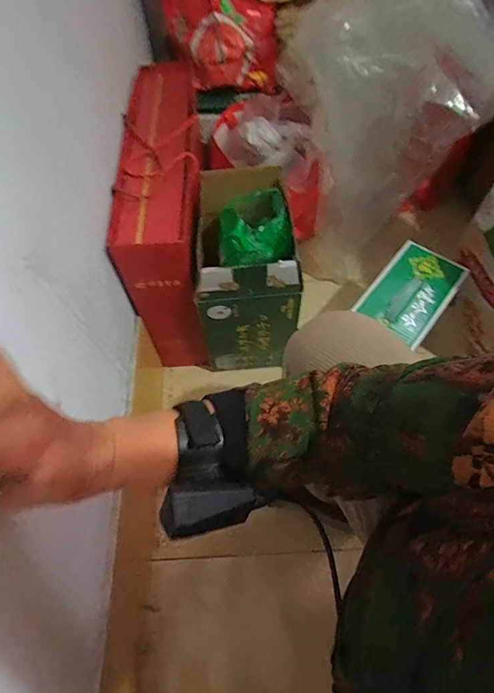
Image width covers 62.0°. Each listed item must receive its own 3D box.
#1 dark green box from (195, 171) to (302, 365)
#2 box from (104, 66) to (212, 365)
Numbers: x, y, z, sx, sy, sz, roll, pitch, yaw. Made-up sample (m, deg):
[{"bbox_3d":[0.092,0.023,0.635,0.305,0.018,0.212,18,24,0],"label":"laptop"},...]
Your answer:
[{"bbox_3d":[0.000,-0.128,0.784,0.163,0.310,0.214,-3,60,0],"label":"dark green box"},{"bbox_3d":[-0.146,-0.267,0.853,0.133,0.347,0.513,-3,60,0],"label":"box"}]

